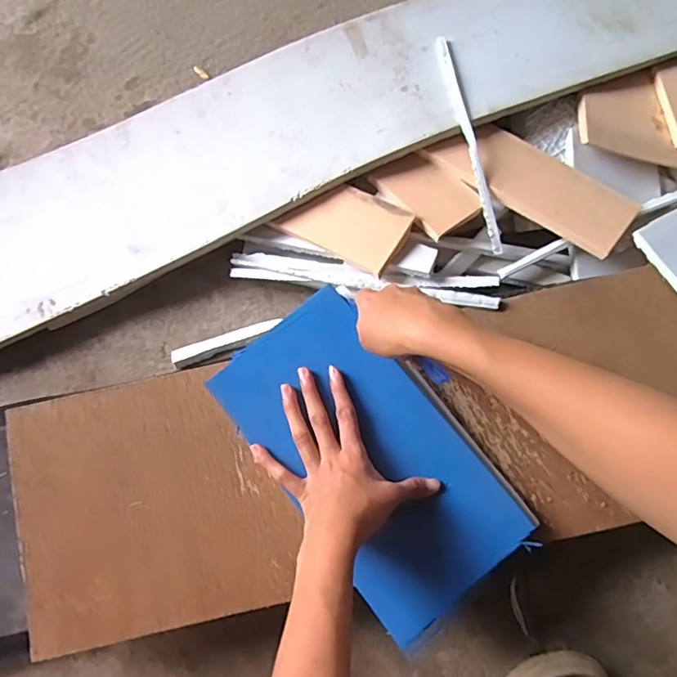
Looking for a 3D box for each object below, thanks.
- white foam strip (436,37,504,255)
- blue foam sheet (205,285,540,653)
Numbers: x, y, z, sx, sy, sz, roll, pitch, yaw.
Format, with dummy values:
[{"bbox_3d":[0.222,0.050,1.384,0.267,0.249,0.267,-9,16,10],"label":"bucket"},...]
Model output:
[{"bbox_3d":[0.139,-0.221,0.549,0.015,0.021,0.270,-10,76,-2],"label":"white foam strip"},{"bbox_3d":[0.025,0.101,0.460,0.152,0.014,0.284,-39,81,-7],"label":"blue foam sheet"}]

